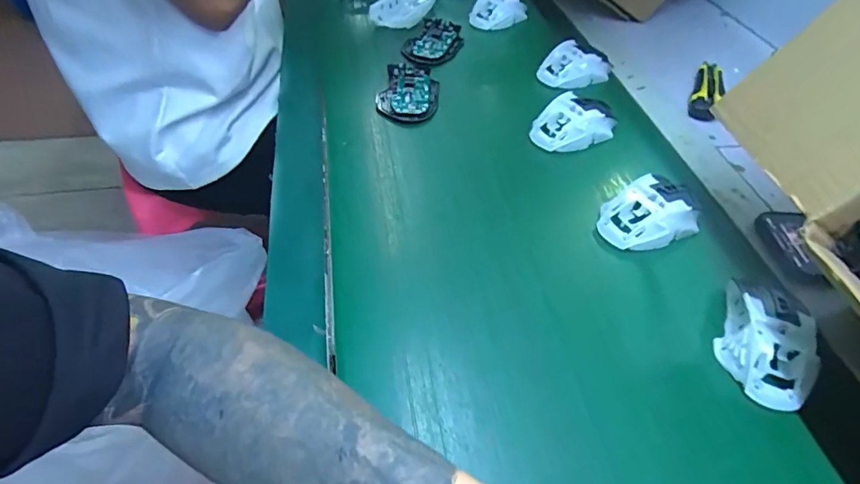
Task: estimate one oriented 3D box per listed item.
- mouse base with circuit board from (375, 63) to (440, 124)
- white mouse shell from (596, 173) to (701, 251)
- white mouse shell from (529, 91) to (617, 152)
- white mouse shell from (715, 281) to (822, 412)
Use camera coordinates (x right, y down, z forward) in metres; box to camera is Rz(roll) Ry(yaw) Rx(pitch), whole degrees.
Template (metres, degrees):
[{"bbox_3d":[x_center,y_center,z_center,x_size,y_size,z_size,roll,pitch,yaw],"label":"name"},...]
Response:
[{"bbox_3d":[-0.028,-0.186,0.595,0.074,0.028,0.107,10,46,6],"label":"mouse base with circuit board"},{"bbox_3d":[0.217,-0.029,0.461,0.108,0.039,0.062,-19,51,-16],"label":"white mouse shell"},{"bbox_3d":[0.166,-0.140,0.548,0.096,0.031,0.061,-28,54,-23],"label":"white mouse shell"},{"bbox_3d":[0.261,0.079,0.366,0.063,0.041,0.087,13,50,11],"label":"white mouse shell"}]

